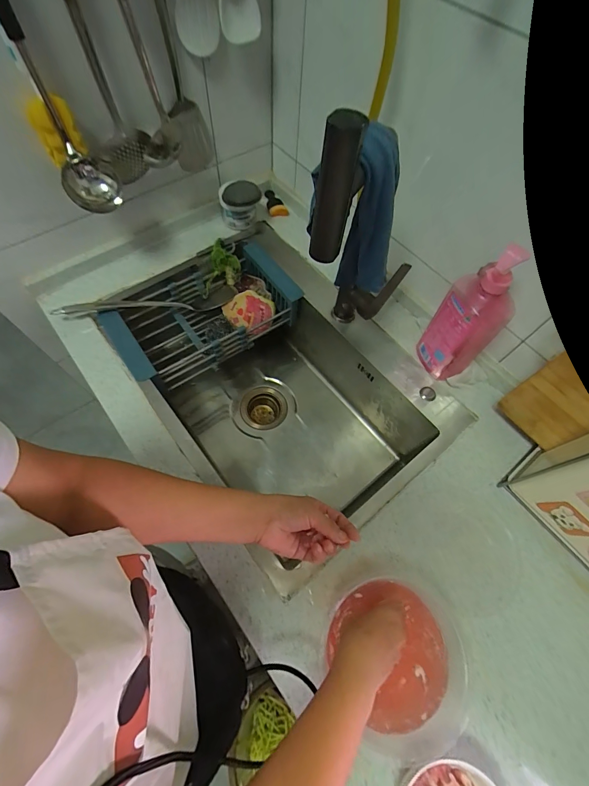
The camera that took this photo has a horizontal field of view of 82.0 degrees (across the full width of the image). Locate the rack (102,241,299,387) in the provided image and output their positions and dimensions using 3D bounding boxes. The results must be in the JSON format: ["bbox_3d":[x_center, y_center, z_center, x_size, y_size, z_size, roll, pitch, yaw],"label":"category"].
[{"bbox_3d":[-0.192,-0.172,0.745,0.386,0.100,0.216,-35,72,-18],"label":"rack"}]

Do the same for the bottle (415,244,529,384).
[{"bbox_3d":[0.273,-0.115,0.541,0.058,0.271,0.092,-24,67,-14],"label":"bottle"}]

